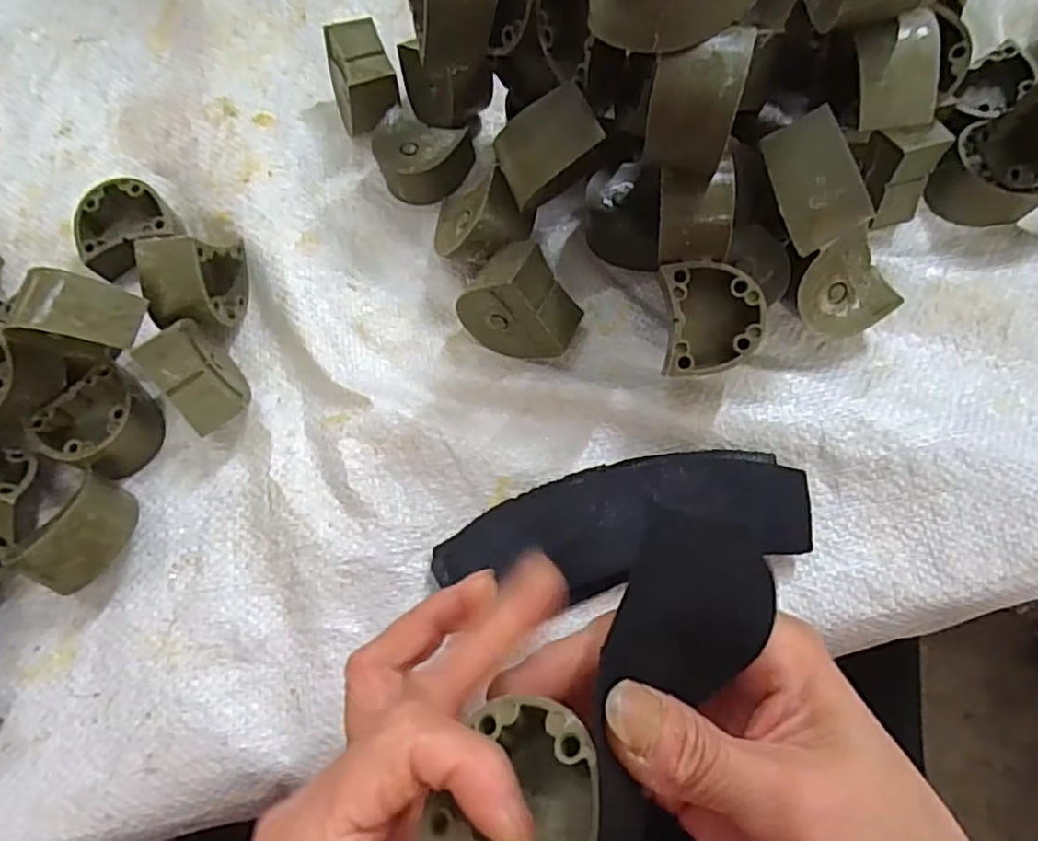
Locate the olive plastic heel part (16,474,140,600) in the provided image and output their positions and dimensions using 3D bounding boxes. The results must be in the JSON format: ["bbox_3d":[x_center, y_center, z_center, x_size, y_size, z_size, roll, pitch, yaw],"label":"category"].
[{"bbox_3d":[-0.173,0.047,0.270,0.023,0.040,0.046,10,72,6],"label":"olive plastic heel part"}]

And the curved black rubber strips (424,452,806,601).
[{"bbox_3d":[0.042,0.043,0.274,0.152,0.012,0.049,-12,71,-1],"label":"curved black rubber strips"}]

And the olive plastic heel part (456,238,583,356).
[{"bbox_3d":[0.001,-0.052,0.295,0.050,0.048,0.032,23,74,10],"label":"olive plastic heel part"}]

